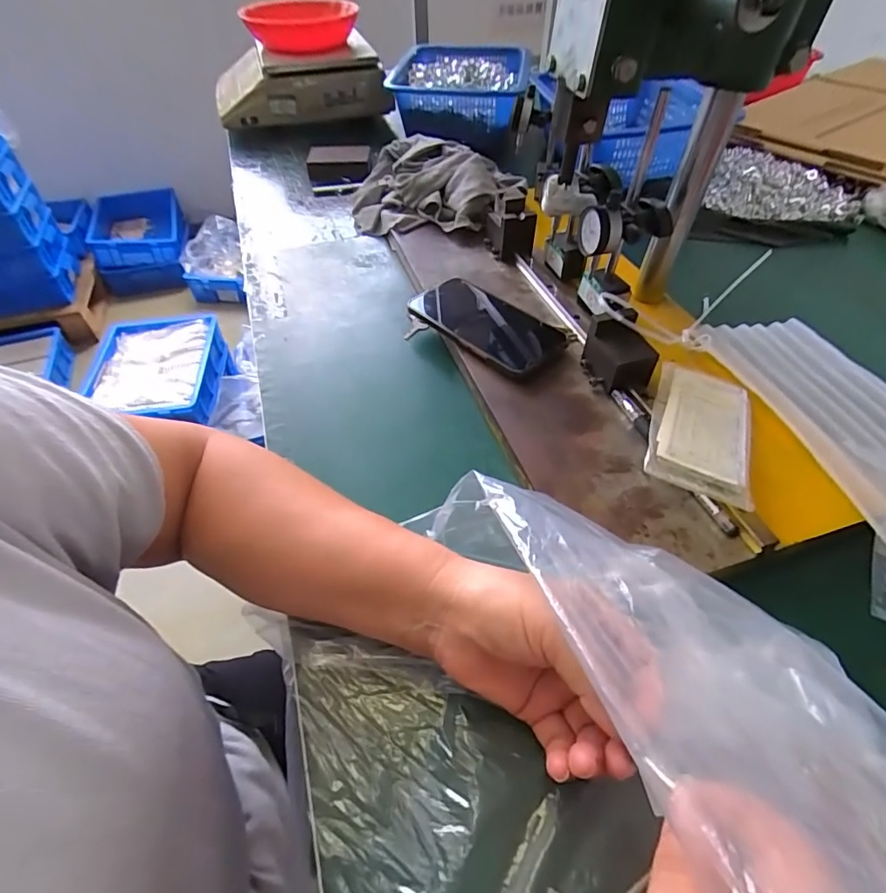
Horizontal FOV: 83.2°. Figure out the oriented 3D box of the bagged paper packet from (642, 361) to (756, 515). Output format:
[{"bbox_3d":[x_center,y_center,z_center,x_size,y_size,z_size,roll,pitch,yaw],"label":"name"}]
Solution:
[{"bbox_3d":[0.204,-0.016,0.393,0.073,0.024,0.145,15,52,17],"label":"bagged paper packet"}]

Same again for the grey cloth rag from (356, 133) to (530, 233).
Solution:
[{"bbox_3d":[-0.014,-0.359,0.688,0.249,0.069,0.192,12,51,12],"label":"grey cloth rag"}]

